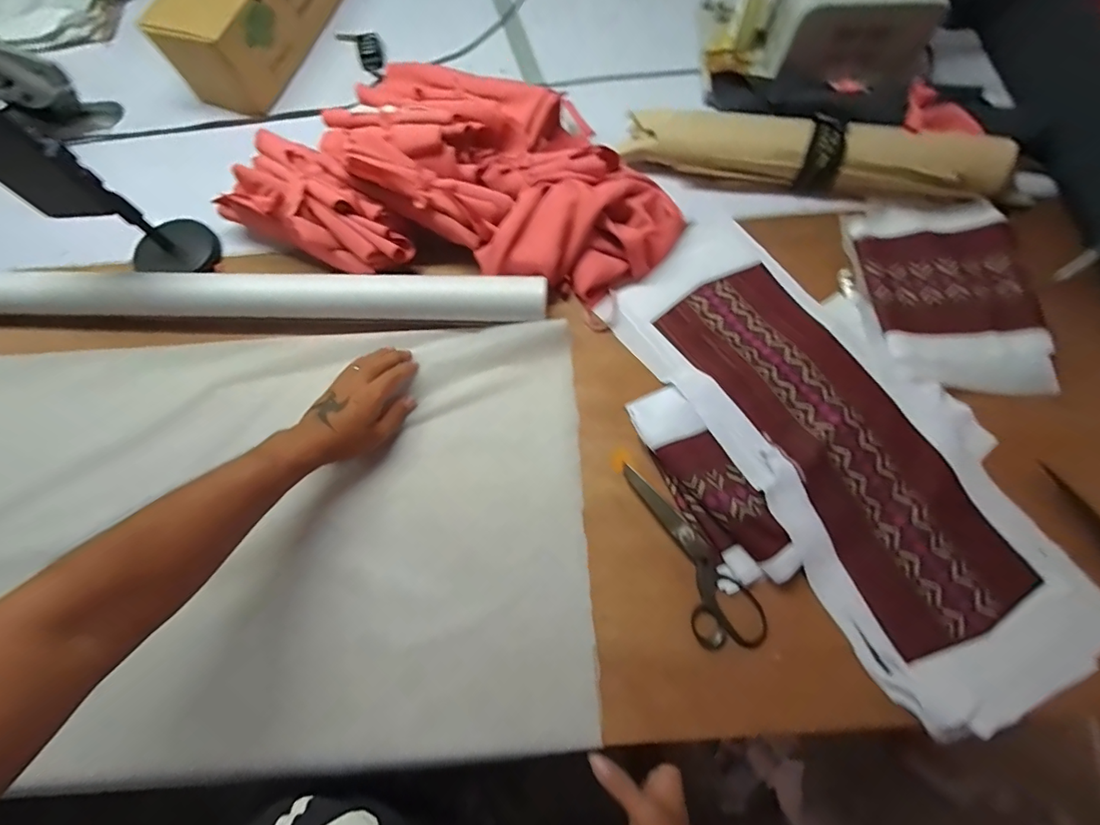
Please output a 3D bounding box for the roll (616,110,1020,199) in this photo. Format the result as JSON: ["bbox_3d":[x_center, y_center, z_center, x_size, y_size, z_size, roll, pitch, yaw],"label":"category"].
[{"bbox_3d":[0.342,-0.346,0.625,0.470,0.071,0.068,12,72,6],"label":"roll"}]

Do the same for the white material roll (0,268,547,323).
[{"bbox_3d":[-0.457,-0.149,0.591,0.901,0.044,0.057,1,71,2],"label":"white material roll"}]

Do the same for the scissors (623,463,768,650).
[{"bbox_3d":[0.134,0.152,0.487,0.069,0.015,0.209,-35,74,-9],"label":"scissors"}]

